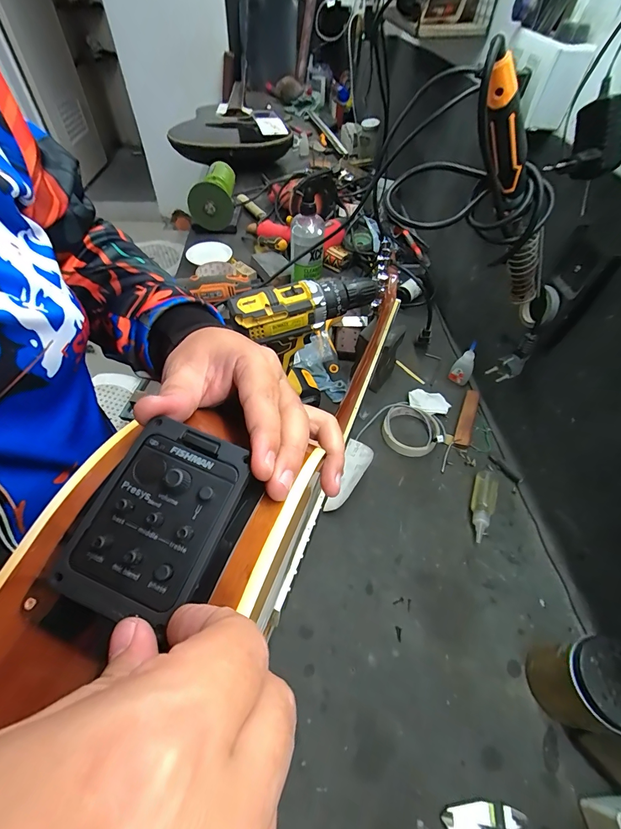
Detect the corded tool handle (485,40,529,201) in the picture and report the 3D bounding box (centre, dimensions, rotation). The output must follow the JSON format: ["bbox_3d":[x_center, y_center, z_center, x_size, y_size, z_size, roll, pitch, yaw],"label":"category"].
[{"bbox_3d":[0.155,-0.221,0.275,0.030,0.108,0.027,-38,55,17],"label":"corded tool handle"}]

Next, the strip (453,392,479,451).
[{"bbox_3d":[0.253,0.006,0.561,0.025,0.017,0.121,22,54,14],"label":"strip"}]

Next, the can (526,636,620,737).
[{"bbox_3d":[0.261,0.255,0.325,0.060,0.096,0.064,1,52,-2],"label":"can"}]

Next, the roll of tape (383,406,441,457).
[{"bbox_3d":[0.155,0.024,0.541,0.083,0.024,0.085,1,52,-2],"label":"roll of tape"}]

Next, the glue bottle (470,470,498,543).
[{"bbox_3d":[0.232,0.122,0.469,0.027,0.024,0.101,21,54,13],"label":"glue bottle"}]

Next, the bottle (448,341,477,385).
[{"bbox_3d":[0.265,-0.087,0.595,0.034,0.083,0.017,29,56,19],"label":"bottle"}]

